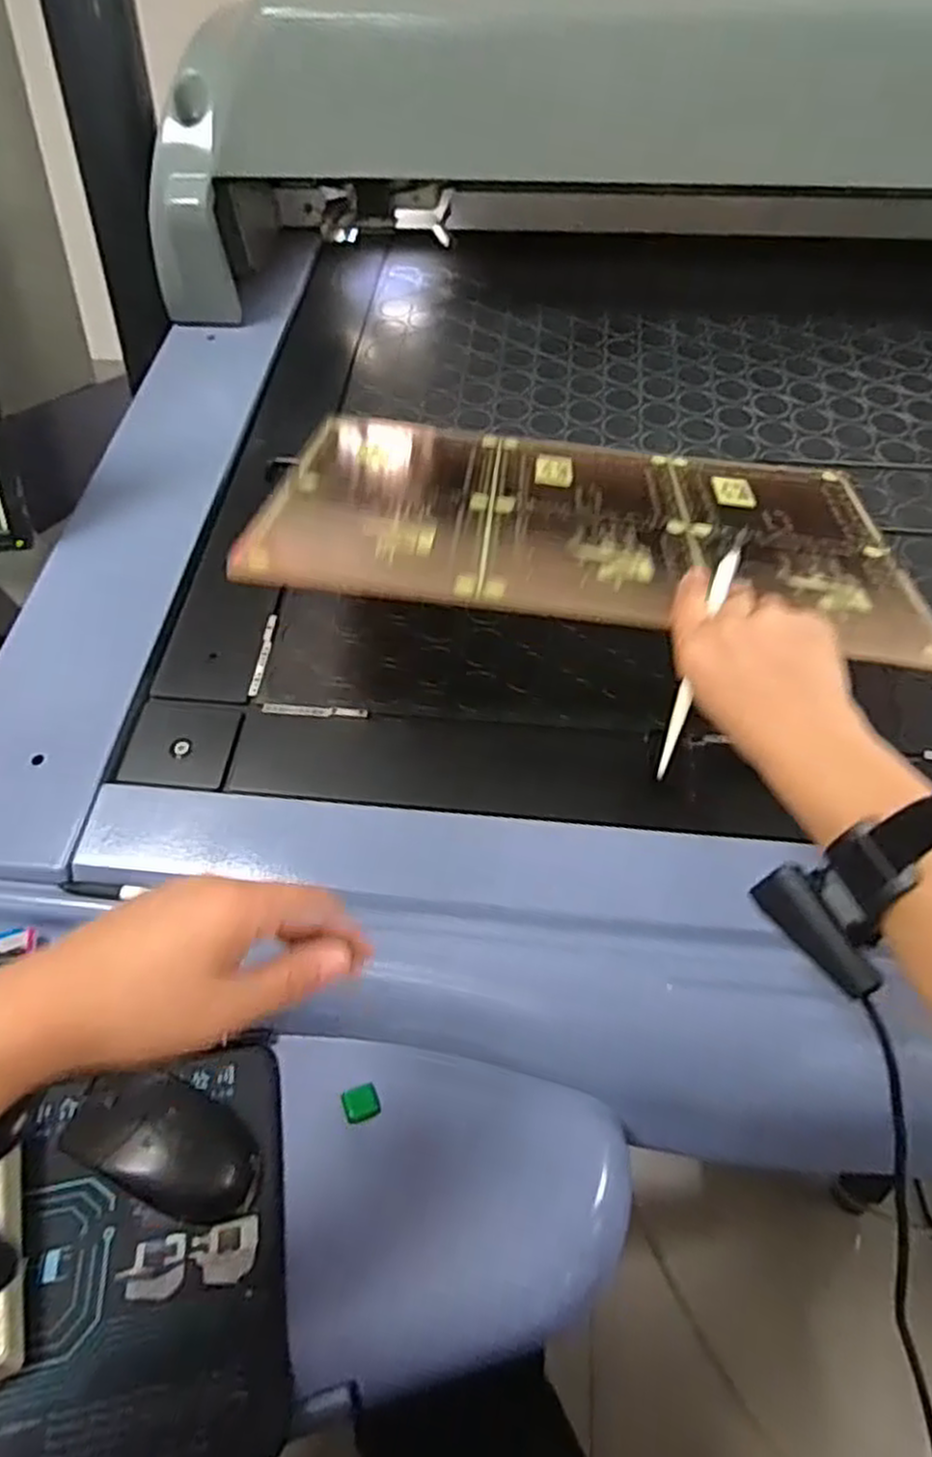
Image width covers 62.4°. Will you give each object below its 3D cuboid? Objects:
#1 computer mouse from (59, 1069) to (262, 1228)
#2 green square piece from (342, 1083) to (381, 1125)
[{"bbox_3d":[-0.170,0.223,0.429,0.119,0.035,0.057,17,39,20],"label":"computer mouse"},{"bbox_3d":[-0.063,0.225,0.463,0.020,0.006,0.019,-13,39,-19],"label":"green square piece"}]

